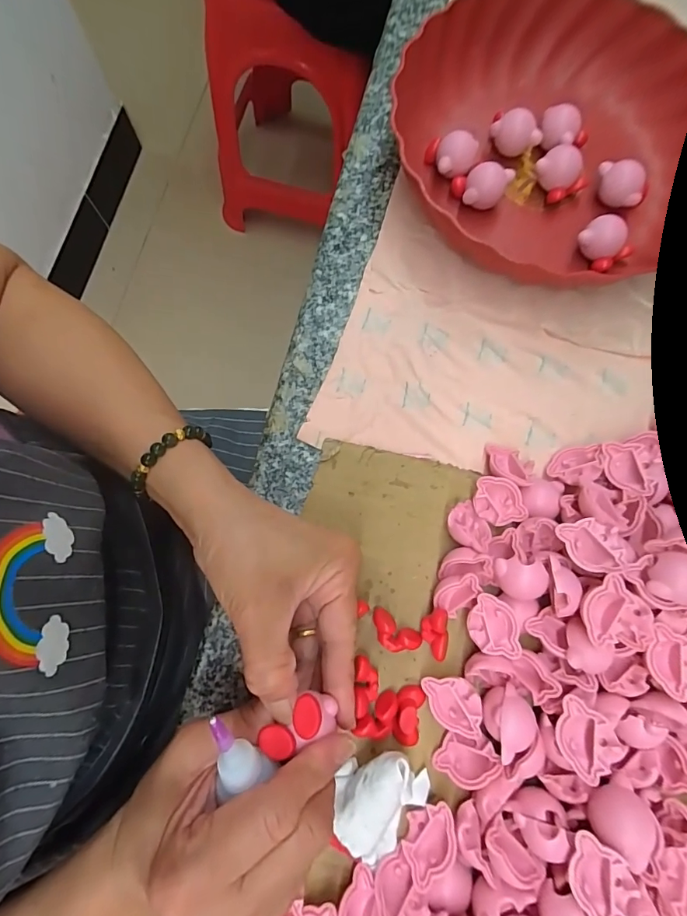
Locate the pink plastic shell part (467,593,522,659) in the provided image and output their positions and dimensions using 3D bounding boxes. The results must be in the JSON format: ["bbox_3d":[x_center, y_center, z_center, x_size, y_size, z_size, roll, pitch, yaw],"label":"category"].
[{"bbox_3d":[0.085,0.096,0.249,0.027,0.007,0.034,-5,77,-2],"label":"pink plastic shell part"}]

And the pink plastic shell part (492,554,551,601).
[{"bbox_3d":[0.100,0.068,0.248,0.030,0.017,0.021,18,77,3],"label":"pink plastic shell part"}]

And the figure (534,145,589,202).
[{"bbox_3d":[0.161,-0.208,0.325,0.030,0.025,0.029,0,77,-1],"label":"figure"}]

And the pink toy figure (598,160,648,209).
[{"bbox_3d":[0.205,-0.202,0.322,0.039,0.025,0.021,37,79,7],"label":"pink toy figure"}]

